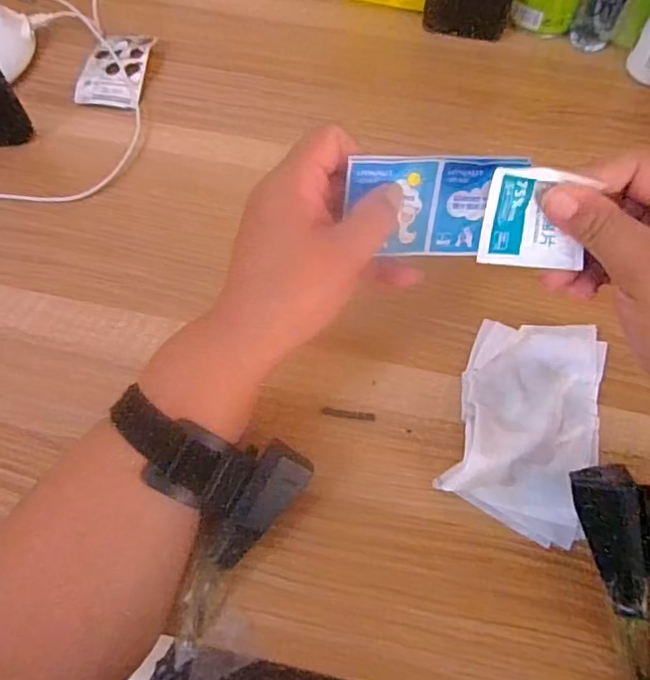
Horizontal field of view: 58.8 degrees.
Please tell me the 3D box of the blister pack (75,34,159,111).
[{"bbox_3d":[-0.180,-0.235,0.496,0.056,0.011,0.079,7,67,3],"label":"blister pack"}]

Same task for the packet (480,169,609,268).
[{"bbox_3d":[0.098,-0.057,0.273,0.044,0.046,0.007,6,31,15],"label":"packet"}]

